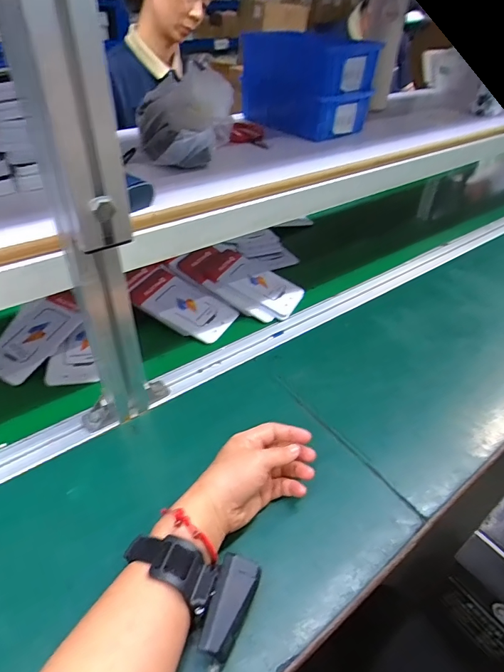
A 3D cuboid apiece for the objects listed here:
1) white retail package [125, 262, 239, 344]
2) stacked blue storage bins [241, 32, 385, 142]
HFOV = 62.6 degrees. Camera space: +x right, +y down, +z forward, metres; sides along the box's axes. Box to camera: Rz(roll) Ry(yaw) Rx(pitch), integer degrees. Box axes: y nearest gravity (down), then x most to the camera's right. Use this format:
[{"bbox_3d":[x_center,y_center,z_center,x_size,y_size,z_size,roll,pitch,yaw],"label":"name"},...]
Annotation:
[{"bbox_3d":[-0.117,-0.055,0.656,0.181,0.013,0.099,33,49,14],"label":"white retail package"},{"bbox_3d":[0.091,-0.413,0.684,0.128,0.118,0.178,-27,49,-31],"label":"stacked blue storage bins"}]

